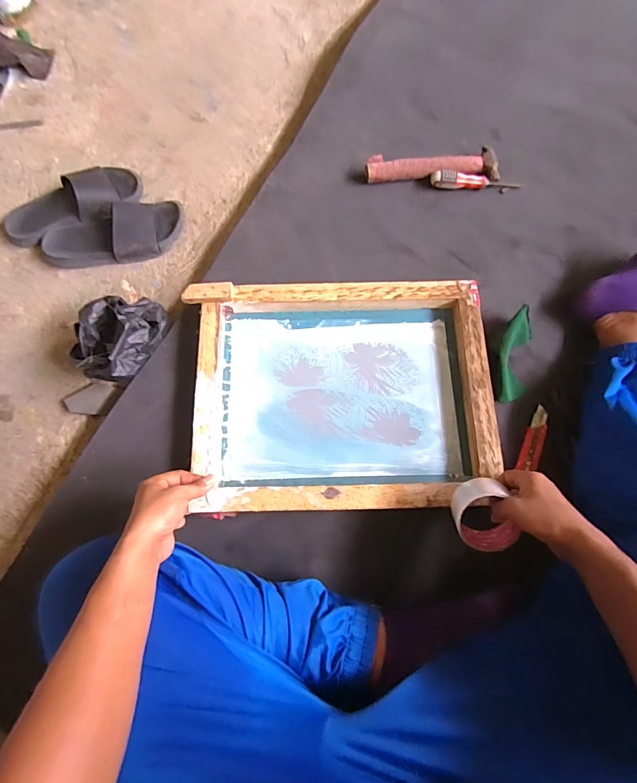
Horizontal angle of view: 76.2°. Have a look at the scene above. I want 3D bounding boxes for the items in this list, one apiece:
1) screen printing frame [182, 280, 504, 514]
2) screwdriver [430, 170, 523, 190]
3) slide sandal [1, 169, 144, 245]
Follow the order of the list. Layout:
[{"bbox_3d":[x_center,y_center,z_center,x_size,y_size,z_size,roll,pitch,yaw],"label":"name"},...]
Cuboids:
[{"bbox_3d":[0.036,-0.001,0.664,0.468,0.062,0.369,-2,73,1],"label":"screen printing frame"},{"bbox_3d":[0.312,-0.417,0.802,0.174,0.025,0.031,2,73,2],"label":"screwdriver"},{"bbox_3d":[-0.504,-0.378,0.829,0.285,0.060,0.105,-22,73,-6],"label":"slide sandal"}]

